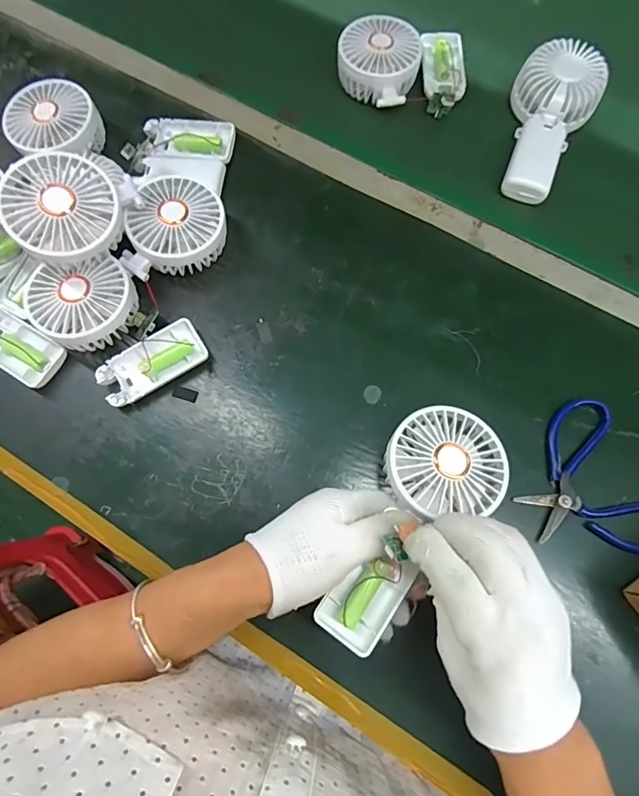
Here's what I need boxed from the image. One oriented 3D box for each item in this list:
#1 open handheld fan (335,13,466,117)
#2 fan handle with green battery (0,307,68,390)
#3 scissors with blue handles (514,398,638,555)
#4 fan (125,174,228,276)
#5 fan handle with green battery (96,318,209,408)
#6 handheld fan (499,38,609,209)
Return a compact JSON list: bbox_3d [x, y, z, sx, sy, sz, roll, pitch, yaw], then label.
[{"bbox_3d":[0.091,-0.368,0.493,0.138,0.043,0.106,0,75,2],"label":"open handheld fan"},{"bbox_3d":[-0.281,-0.048,0.418,0.093,0.014,0.045,31,78,9],"label":"fan handle with green battery"},{"bbox_3d":[0.219,0.076,0.371,0.104,0.009,0.132,-27,76,-5],"label":"scissors with blue handles"},{"bbox_3d":[-0.128,-0.160,0.424,0.078,0.051,0.082,0,75,2],"label":"fan"},{"bbox_3d":[-0.151,-0.032,0.411,0.095,0.017,0.046,-31,77,-6],"label":"fan handle with green battery"},{"bbox_3d":[0.233,-0.287,0.465,0.082,0.037,0.172,24,77,8],"label":"handheld fan"}]

